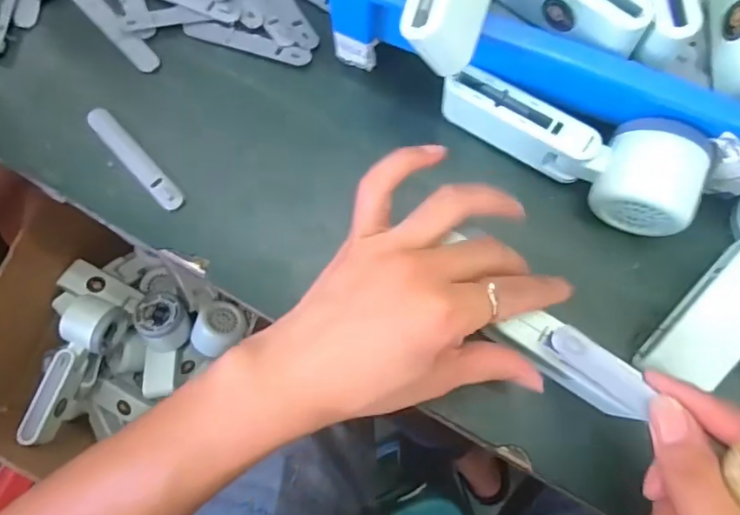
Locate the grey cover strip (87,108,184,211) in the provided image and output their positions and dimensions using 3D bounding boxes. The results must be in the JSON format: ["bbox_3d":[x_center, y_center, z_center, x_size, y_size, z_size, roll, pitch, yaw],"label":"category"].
[{"bbox_3d":[-0.162,-0.069,0.376,0.015,0.004,0.097,-43,80,-9],"label":"grey cover strip"}]

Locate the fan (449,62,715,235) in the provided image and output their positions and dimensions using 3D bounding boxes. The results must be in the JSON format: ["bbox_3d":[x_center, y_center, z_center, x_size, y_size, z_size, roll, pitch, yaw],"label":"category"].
[{"bbox_3d":[0.122,-0.072,0.350,0.165,0.057,0.059,28,78,7],"label":"fan"}]

